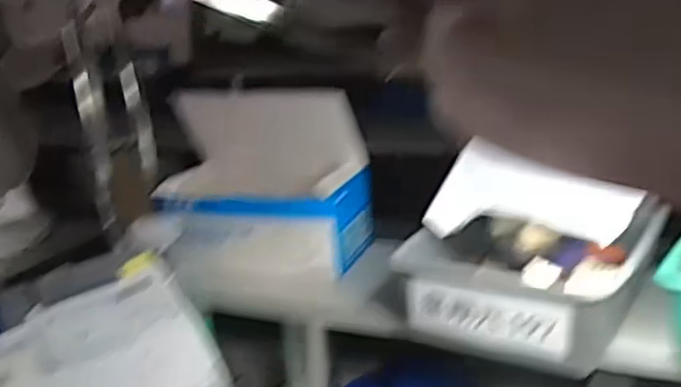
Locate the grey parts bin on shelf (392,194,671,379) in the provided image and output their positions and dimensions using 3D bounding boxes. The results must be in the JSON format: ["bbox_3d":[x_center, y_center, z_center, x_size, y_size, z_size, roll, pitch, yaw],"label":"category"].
[{"bbox_3d":[0.137,0.058,0.530,0.162,0.078,0.146,7,21,35],"label":"grey parts bin on shelf"}]

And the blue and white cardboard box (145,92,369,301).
[{"bbox_3d":[-0.079,-0.002,0.705,0.206,0.171,0.122,-2,17,10],"label":"blue and white cardboard box"}]

